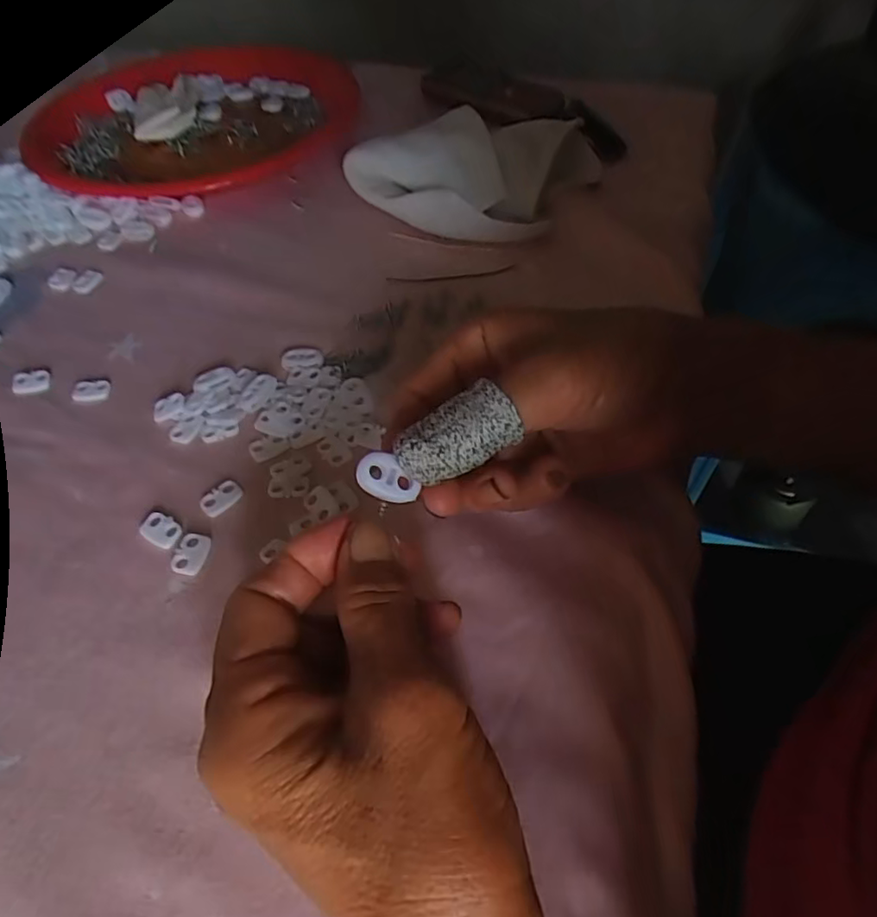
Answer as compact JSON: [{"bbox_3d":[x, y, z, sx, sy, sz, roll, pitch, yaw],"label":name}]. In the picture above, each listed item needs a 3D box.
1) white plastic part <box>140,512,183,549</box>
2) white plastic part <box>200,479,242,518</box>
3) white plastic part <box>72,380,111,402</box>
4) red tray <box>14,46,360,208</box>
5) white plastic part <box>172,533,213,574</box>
[{"bbox_3d":[-0.121,0.030,0.262,0.021,0.004,0.012,31,59,23],"label":"white plastic part"},{"bbox_3d":[-0.098,0.017,0.271,0.018,0.004,0.013,-35,59,-23],"label":"white plastic part"},{"bbox_3d":[-0.183,-0.036,0.315,0.018,0.004,0.013,-7,52,-4],"label":"white plastic part"},{"bbox_3d":[-0.192,-0.271,0.477,0.242,0.036,0.215,-12,53,-8],"label":"red tray"},{"bbox_3d":[-0.105,0.039,0.254,0.014,0.004,0.019,2,52,3],"label":"white plastic part"}]

